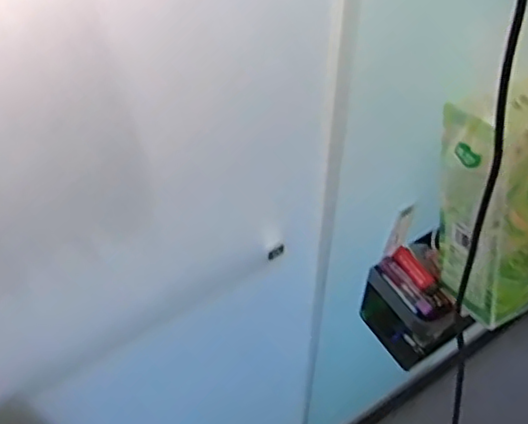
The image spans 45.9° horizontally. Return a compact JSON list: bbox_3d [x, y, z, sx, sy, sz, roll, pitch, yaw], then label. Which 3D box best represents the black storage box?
[{"bbox_3d":[0.199,0.124,0.830,0.090,0.167,0.107,-25,58,-15],"label":"black storage box"}]

